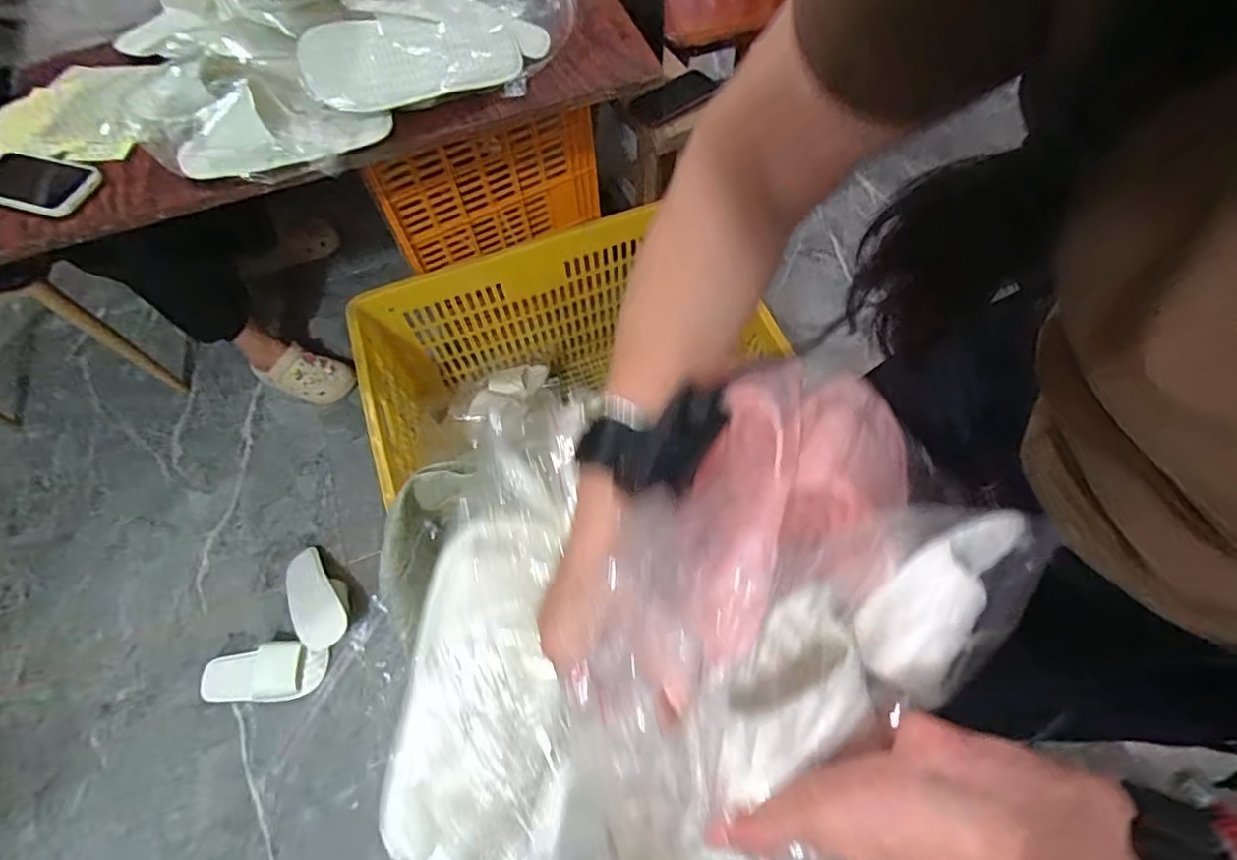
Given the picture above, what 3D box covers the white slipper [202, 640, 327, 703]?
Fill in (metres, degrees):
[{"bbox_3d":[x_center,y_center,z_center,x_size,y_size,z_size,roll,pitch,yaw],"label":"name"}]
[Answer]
[{"bbox_3d":[-0.679,0.461,1.081,0.240,0.045,0.099,-3,63,1],"label":"white slipper"}]

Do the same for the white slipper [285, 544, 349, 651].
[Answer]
[{"bbox_3d":[-0.611,0.336,1.139,0.112,0.074,0.222,-32,66,-13],"label":"white slipper"}]

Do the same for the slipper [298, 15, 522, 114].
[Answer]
[{"bbox_3d":[-0.276,-0.499,0.771,0.281,0.066,0.127,-23,82,-16],"label":"slipper"}]

